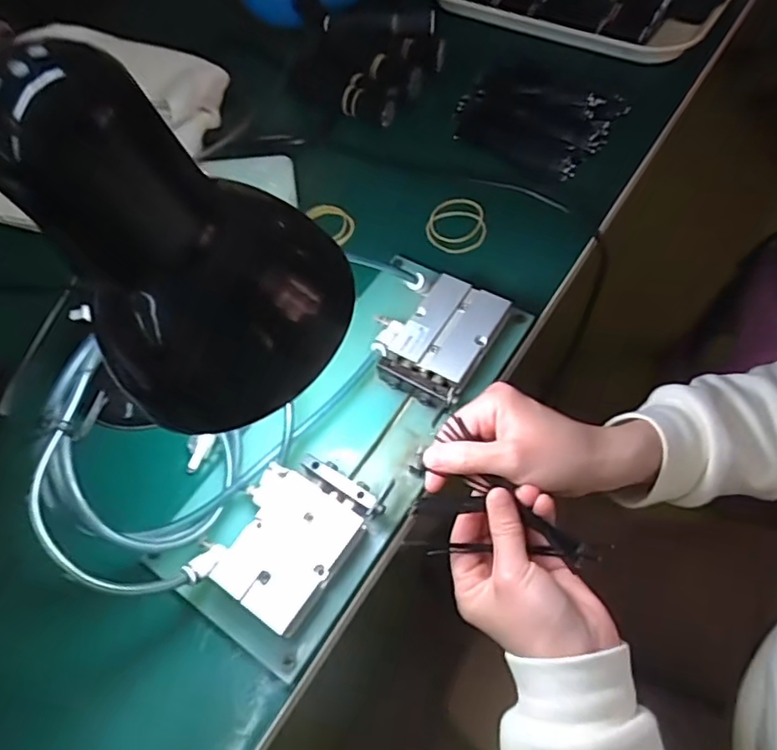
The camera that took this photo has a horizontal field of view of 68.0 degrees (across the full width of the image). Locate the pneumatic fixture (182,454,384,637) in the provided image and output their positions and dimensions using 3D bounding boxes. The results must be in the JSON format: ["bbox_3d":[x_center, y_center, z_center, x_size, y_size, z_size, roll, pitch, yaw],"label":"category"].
[{"bbox_3d":[-0.057,0.095,0.339,0.069,0.026,0.091,30,67,19],"label":"pneumatic fixture"}]

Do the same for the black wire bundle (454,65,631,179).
[{"bbox_3d":[0.130,-0.230,0.517,0.131,0.026,0.114,26,66,17],"label":"black wire bundle"}]

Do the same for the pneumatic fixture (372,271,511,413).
[{"bbox_3d":[0.031,-0.025,0.394,0.071,0.032,0.088,26,66,17],"label":"pneumatic fixture"}]

